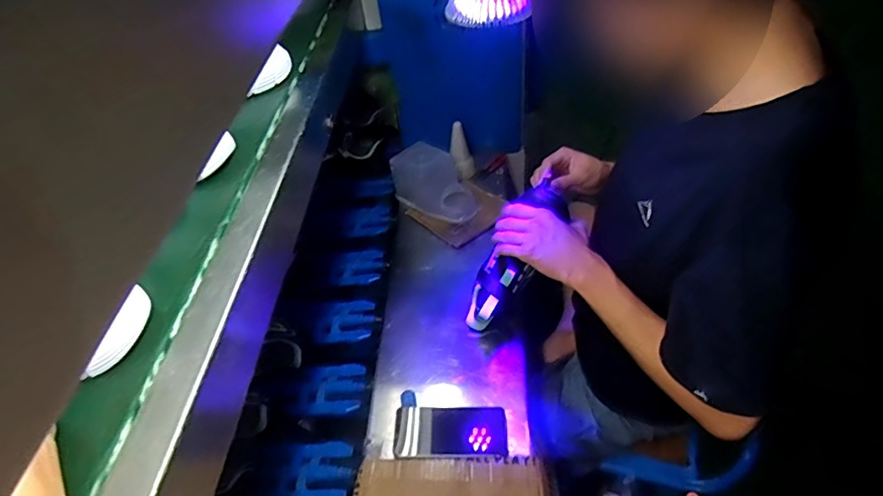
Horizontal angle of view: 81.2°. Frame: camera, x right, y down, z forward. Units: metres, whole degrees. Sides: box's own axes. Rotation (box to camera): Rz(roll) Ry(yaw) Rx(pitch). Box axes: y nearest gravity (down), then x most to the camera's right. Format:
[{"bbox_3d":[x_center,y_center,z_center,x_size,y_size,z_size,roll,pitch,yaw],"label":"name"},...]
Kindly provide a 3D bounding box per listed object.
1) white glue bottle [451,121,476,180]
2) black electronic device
[{"bbox_3d":[0.049,-0.221,1.174,0.051,0.121,0.048,-4,43,1],"label":"white glue bottle"},{"bbox_3d":[0.013,0.267,0.756,0.161,0.015,0.081,-2,43,4],"label":"black electronic device"}]

